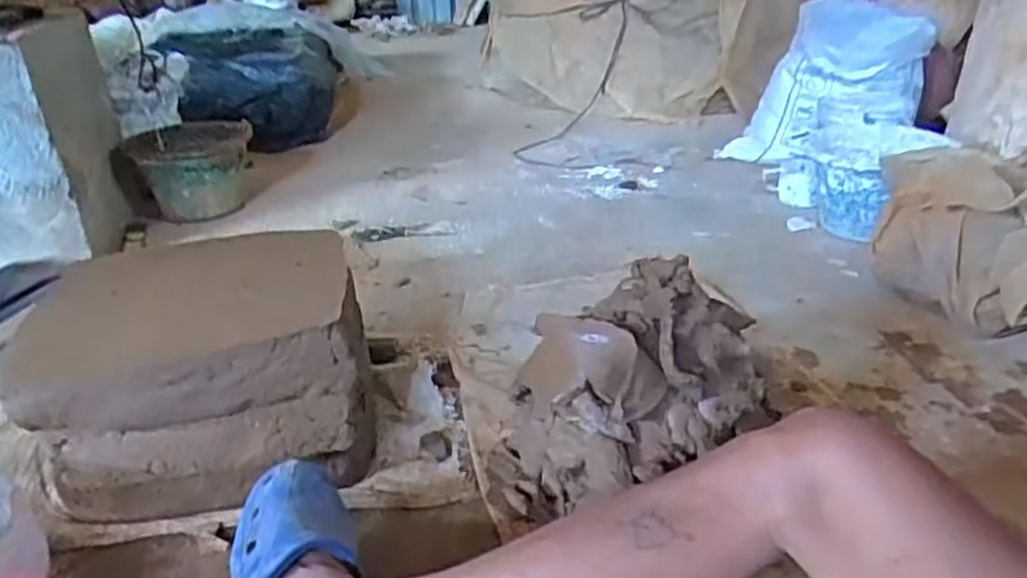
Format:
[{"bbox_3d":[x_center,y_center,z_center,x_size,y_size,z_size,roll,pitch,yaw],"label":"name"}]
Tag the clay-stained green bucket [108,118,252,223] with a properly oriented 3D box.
[{"bbox_3d":[-0.687,-0.251,1.601,0.235,0.170,0.258,0,27,0],"label":"clay-stained green bucket"}]

